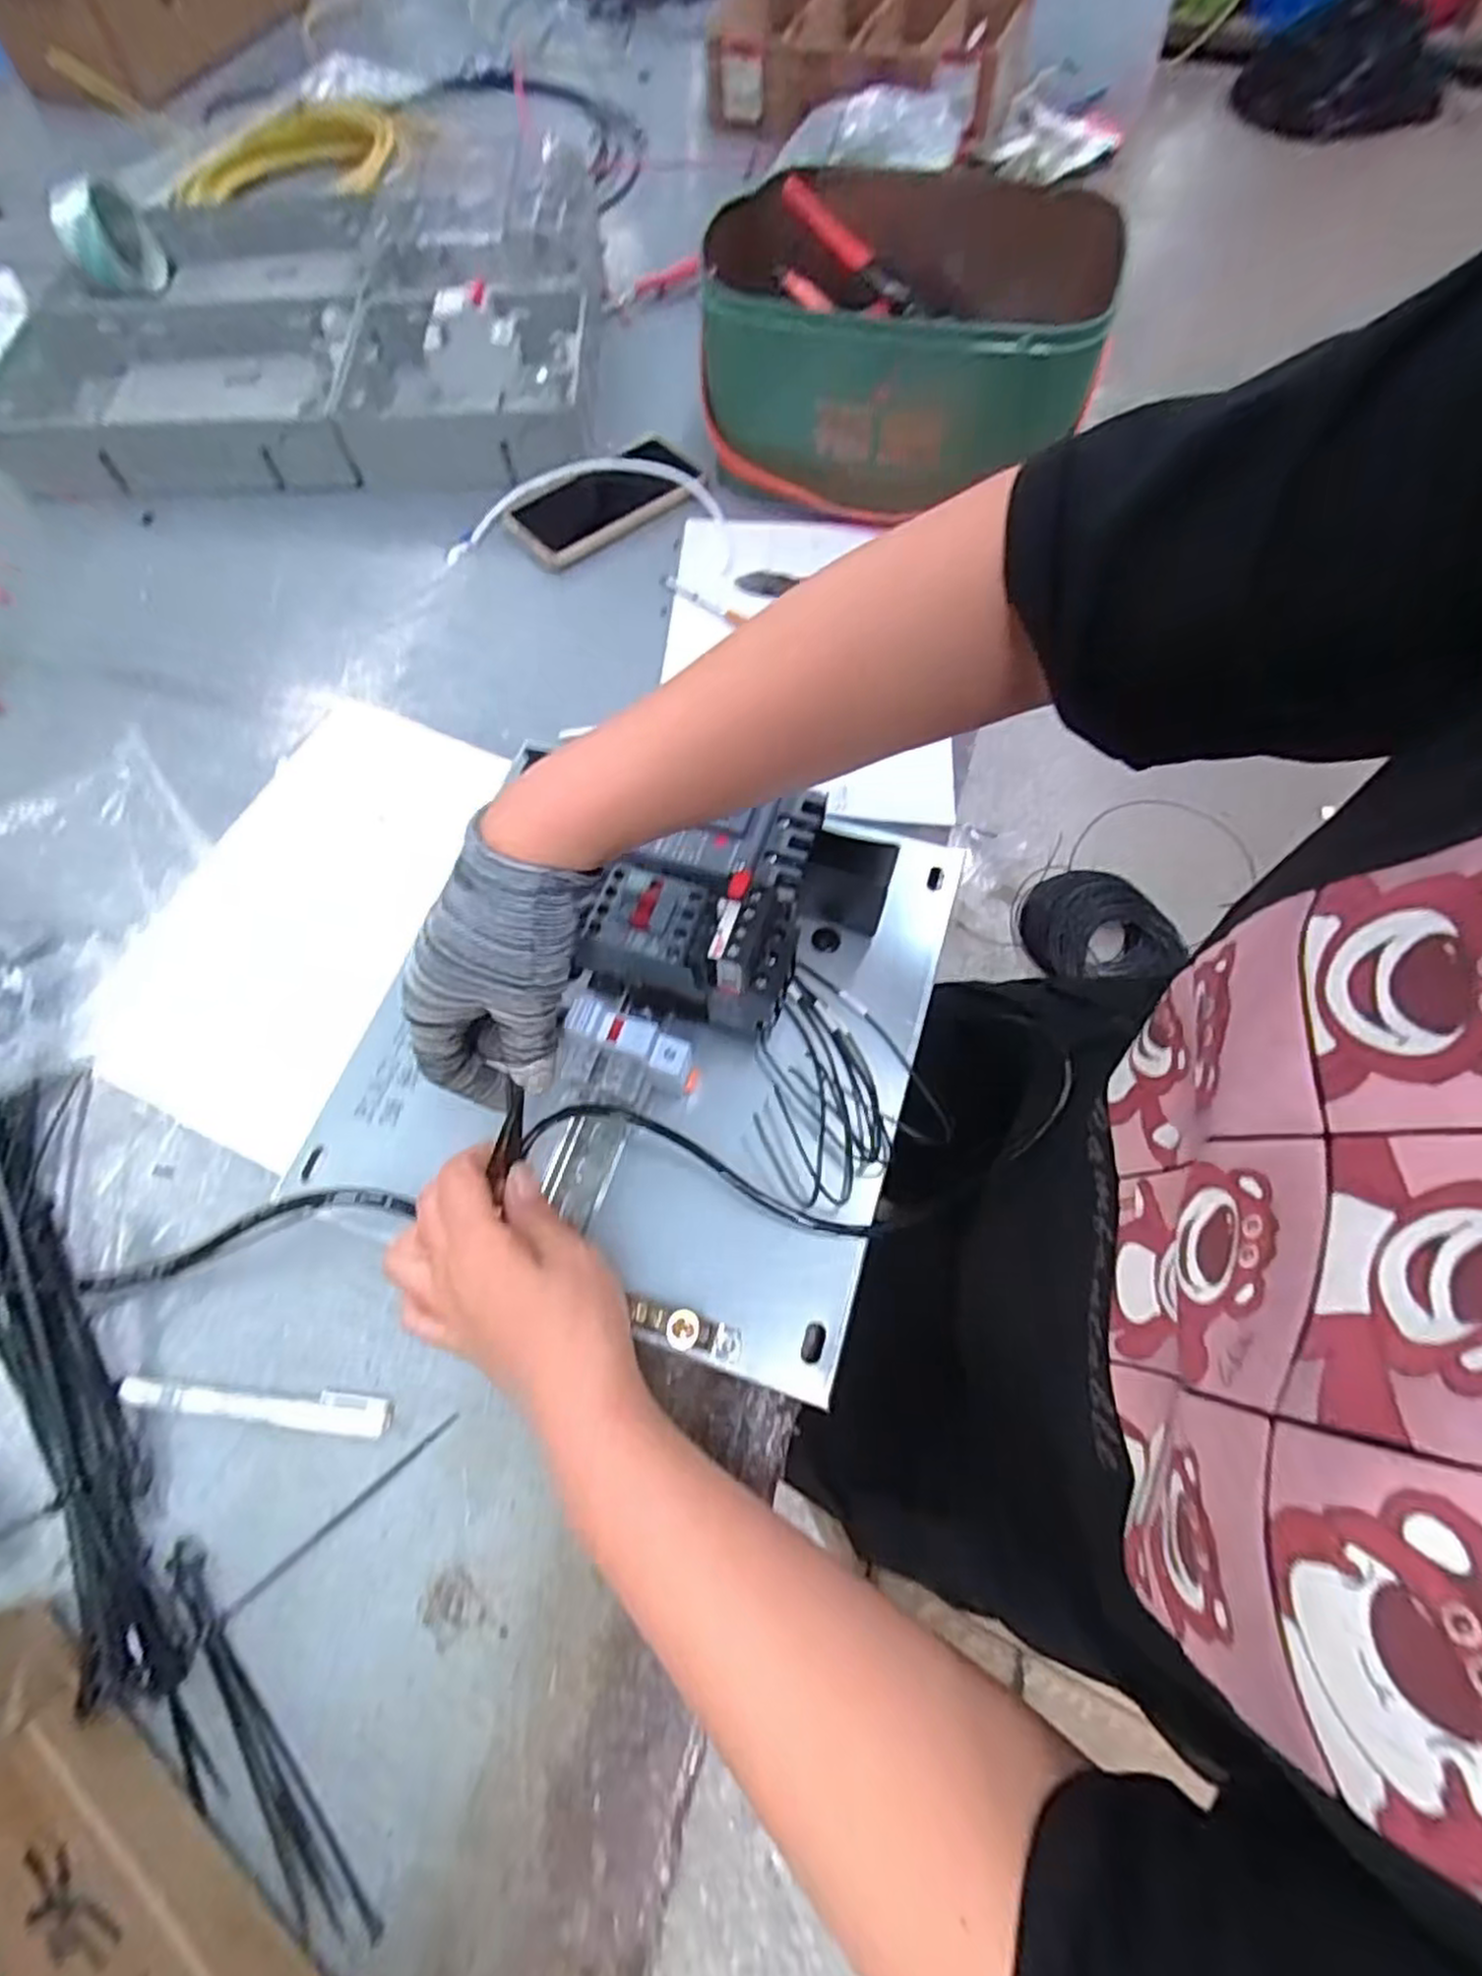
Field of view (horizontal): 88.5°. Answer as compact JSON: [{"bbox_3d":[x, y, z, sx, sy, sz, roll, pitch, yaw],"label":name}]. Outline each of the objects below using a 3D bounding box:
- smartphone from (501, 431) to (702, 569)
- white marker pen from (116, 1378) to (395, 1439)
[{"bbox_3d":[-0.116,-0.414,0.643,0.167,0.015,0.080,-39,72,-15],"label":"smartphone"},{"bbox_3d":[-0.240,0.206,0.377,0.135,0.010,0.017,5,67,2],"label":"white marker pen"}]

